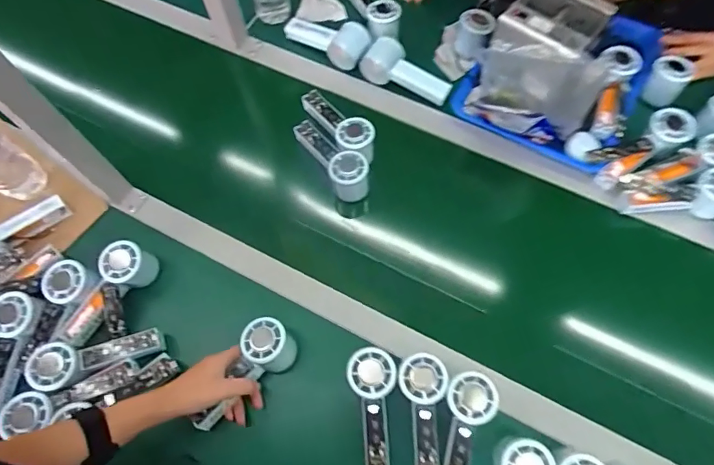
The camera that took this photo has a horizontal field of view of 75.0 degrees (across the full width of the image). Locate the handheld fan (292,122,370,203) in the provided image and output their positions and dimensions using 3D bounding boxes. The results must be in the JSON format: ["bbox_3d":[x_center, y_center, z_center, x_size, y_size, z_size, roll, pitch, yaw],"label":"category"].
[{"bbox_3d":[-0.038,-0.119,0.708,0.058,0.050,0.156,-31,69,-11],"label":"handheld fan"}]

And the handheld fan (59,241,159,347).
[{"bbox_3d":[-0.331,0.088,0.637,0.067,0.063,0.150,28,83,13],"label":"handheld fan"}]

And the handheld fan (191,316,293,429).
[{"bbox_3d":[-0.139,0.175,0.581,0.064,0.053,0.150,39,85,16],"label":"handheld fan"}]

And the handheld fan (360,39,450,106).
[{"bbox_3d":[0.084,-0.267,0.780,0.152,0.049,0.059,27,69,-1],"label":"handheld fan"}]

